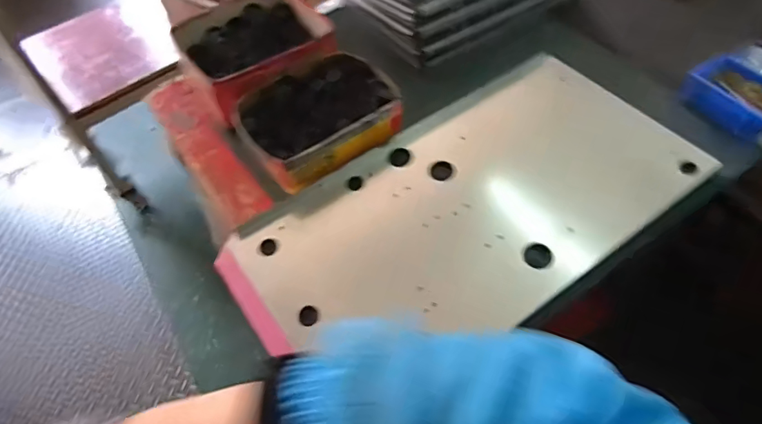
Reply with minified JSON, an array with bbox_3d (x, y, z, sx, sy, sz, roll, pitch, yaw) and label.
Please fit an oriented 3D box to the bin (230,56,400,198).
[{"bbox_3d":[-0.110,-0.156,0.833,0.257,0.088,0.186,-33,59,-20],"label":"bin"}]

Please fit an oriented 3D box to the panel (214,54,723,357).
[{"bbox_3d":[0.132,-0.001,0.739,0.690,0.024,0.350,-32,58,-15],"label":"panel"}]

